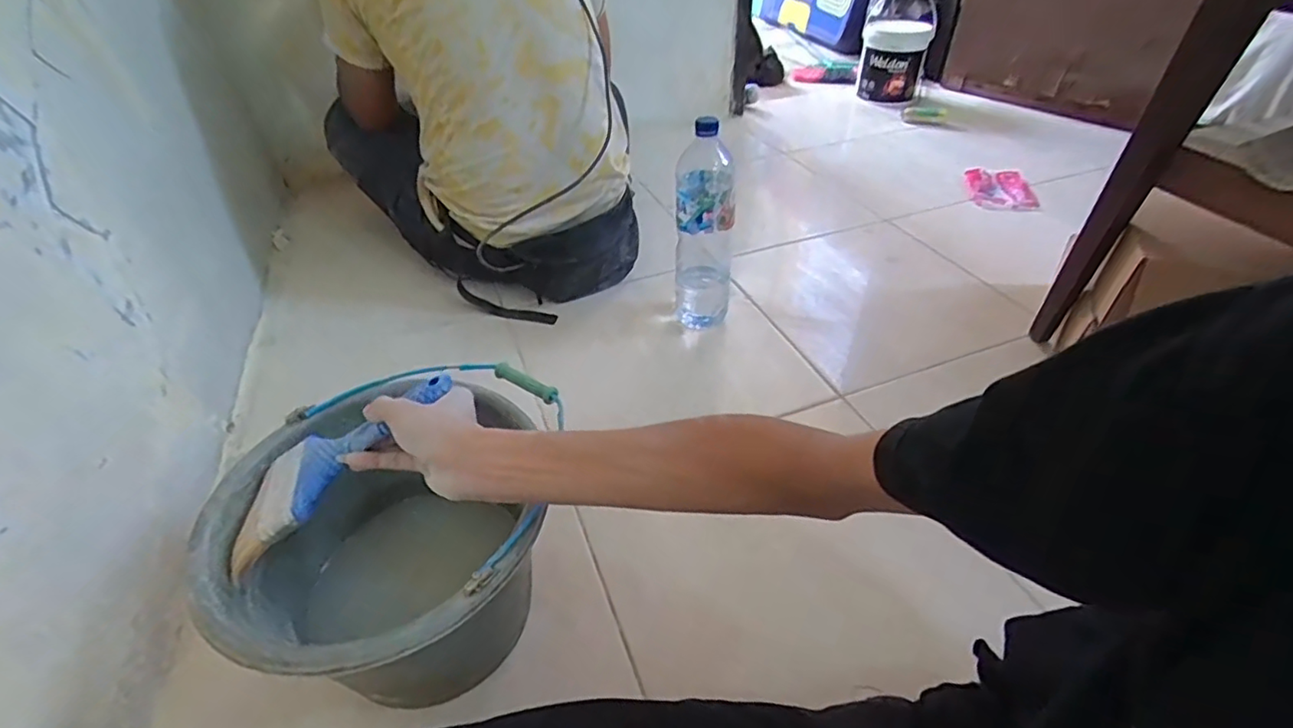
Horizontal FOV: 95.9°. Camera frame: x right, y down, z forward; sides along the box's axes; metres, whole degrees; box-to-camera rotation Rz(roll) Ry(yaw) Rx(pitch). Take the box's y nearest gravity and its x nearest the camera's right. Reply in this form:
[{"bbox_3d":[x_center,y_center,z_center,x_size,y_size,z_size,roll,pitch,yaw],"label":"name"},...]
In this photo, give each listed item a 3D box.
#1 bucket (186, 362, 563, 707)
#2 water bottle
[{"bbox_3d":[-0.215,0.176,0.543,0.268,0.204,0.278,-1,40,1],"label":"bucket"},{"bbox_3d":[0.089,-0.203,0.893,0.085,0.300,0.084,3,40,5],"label":"water bottle"}]

